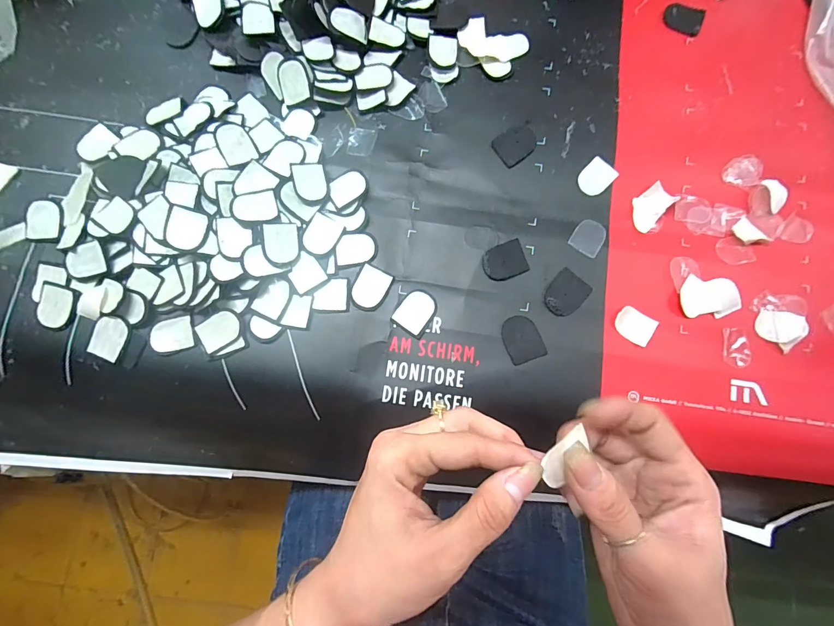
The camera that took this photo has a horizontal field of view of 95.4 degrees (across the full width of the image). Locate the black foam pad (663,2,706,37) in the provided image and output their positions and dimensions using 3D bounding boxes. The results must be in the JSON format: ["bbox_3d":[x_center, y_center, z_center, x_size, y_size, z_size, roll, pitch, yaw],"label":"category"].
[{"bbox_3d":[0.239,-0.264,0.340,0.035,0.007,0.027,13,80,1],"label":"black foam pad"}]

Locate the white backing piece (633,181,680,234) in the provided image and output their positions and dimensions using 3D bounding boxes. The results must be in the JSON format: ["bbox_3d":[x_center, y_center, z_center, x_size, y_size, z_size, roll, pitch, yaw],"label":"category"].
[{"bbox_3d":[0.187,-0.085,0.304,0.024,0.006,0.038,41,82,5],"label":"white backing piece"}]

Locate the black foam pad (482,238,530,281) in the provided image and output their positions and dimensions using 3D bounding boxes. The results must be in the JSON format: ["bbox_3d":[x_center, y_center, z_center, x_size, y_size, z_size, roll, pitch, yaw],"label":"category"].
[{"bbox_3d":[0.069,-0.041,0.297,0.034,0.004,0.027,-21,82,-5],"label":"black foam pad"}]

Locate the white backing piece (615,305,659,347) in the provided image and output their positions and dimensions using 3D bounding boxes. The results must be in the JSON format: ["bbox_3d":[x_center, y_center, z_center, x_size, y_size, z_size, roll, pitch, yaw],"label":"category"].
[{"bbox_3d":[0.165,0.010,0.288,0.029,0.004,0.023,32,81,4],"label":"white backing piece"}]

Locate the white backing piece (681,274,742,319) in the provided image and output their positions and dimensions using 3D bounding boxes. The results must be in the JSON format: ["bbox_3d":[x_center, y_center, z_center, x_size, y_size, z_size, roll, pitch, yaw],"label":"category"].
[{"bbox_3d":[0.227,-0.012,0.292,0.046,0.004,0.032,7,80,0],"label":"white backing piece"}]

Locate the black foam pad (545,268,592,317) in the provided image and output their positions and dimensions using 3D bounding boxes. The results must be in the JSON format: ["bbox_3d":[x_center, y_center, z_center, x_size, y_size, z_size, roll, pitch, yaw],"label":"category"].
[{"bbox_3d":[0.115,-0.015,0.292,0.027,0.004,0.035,43,82,6],"label":"black foam pad"}]

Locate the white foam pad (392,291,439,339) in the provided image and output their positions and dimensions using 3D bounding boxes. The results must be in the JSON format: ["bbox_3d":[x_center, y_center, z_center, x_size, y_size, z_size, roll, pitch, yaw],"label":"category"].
[{"bbox_3d":[0.000,-0.001,0.290,0.026,0.004,0.034,35,82,4],"label":"white foam pad"}]

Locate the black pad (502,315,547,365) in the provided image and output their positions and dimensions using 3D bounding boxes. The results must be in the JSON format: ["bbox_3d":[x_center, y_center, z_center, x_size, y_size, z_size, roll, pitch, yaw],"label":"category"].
[{"bbox_3d":[0.079,0.019,0.286,0.027,0.004,0.035,-18,81,-4],"label":"black pad"}]

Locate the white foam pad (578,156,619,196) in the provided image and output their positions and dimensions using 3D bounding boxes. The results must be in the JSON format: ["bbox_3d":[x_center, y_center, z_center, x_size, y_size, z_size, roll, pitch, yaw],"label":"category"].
[{"bbox_3d":[0.146,-0.111,0.308,0.030,0.004,0.023,-44,84,-8],"label":"white foam pad"}]

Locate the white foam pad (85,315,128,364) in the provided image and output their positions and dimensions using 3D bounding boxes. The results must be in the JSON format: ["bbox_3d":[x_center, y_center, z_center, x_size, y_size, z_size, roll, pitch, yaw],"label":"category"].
[{"bbox_3d":[-0.227,0.018,0.279,0.024,0.006,0.030,17,81,2],"label":"white foam pad"}]

